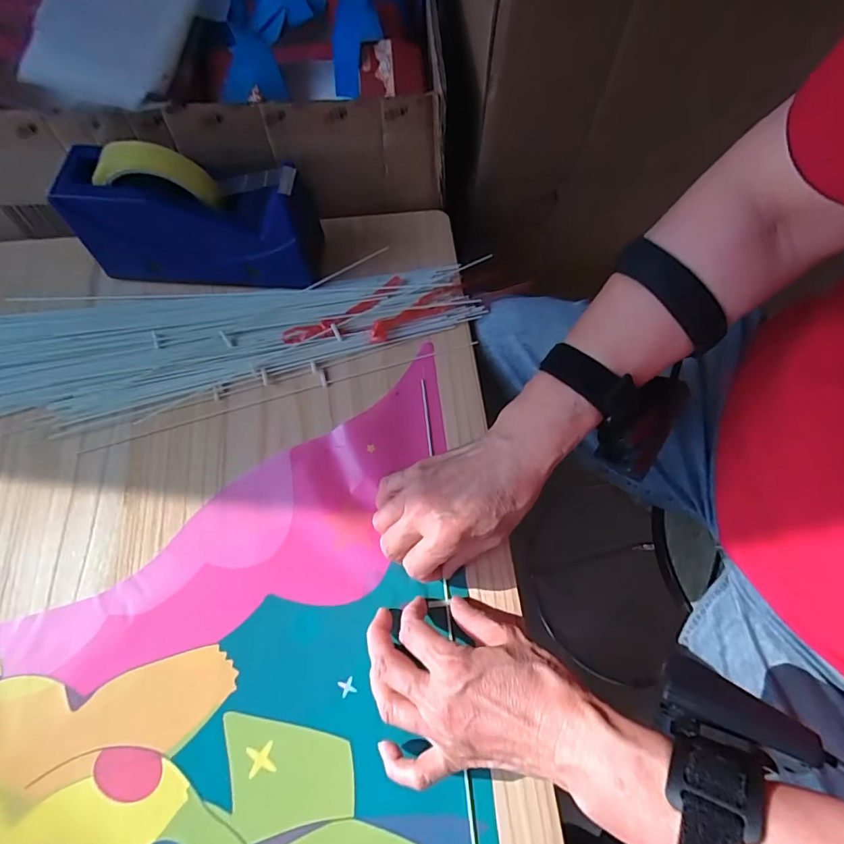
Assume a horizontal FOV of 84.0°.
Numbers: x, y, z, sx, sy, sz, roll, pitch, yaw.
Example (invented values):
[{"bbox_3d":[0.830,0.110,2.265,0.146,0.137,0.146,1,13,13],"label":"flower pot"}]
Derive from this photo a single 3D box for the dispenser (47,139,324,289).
[{"bbox_3d":[-0.198,-0.181,0.416,0.208,0.109,0.074,8,67,2],"label":"dispenser"}]

